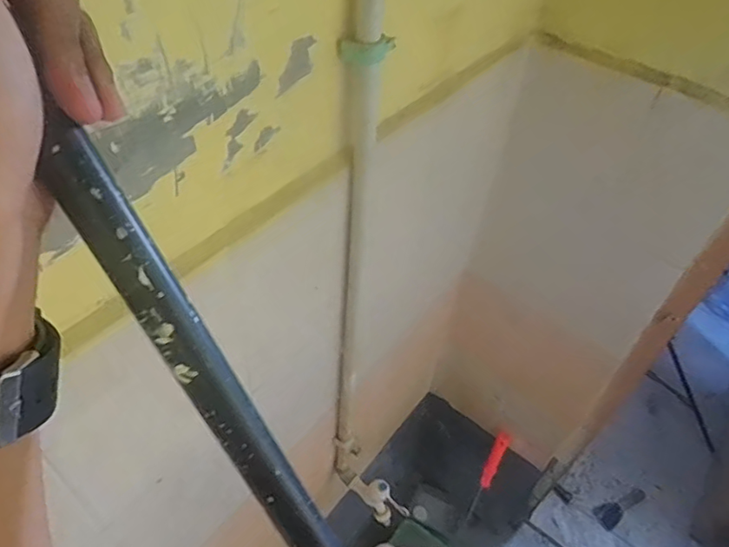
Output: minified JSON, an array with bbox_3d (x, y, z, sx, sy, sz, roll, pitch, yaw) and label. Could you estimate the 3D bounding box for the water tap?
[{"bbox_3d":[0.013,0.436,1.082,0.163,0.101,0.032,33,53,24],"label":"water tap"}]

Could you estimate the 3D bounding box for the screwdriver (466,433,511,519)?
[{"bbox_3d":[0.334,0.546,1.467,0.034,0.270,0.027,24,15,17],"label":"screwdriver"}]

